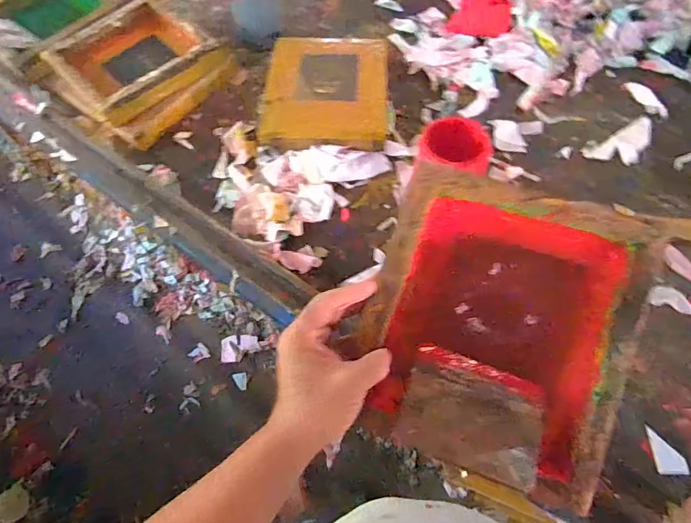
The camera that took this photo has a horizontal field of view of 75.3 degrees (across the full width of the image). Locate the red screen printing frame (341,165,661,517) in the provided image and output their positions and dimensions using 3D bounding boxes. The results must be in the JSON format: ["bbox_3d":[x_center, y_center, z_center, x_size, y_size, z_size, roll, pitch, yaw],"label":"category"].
[{"bbox_3d":[0.137,0.058,0.418,0.220,0.089,0.245,20,87,10],"label":"red screen printing frame"}]

